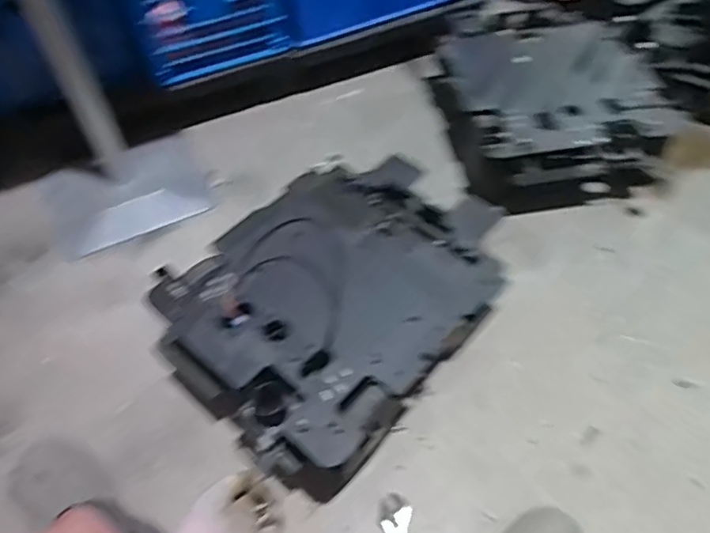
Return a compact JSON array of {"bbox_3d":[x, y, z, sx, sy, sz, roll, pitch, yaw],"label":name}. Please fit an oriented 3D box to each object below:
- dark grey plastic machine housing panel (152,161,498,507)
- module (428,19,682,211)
[{"bbox_3d":[-0.024,0.058,1.039,0.425,0.185,0.575,37,64,25],"label":"dark grey plastic machine housing panel"},{"bbox_3d":[0.443,-0.379,1.353,0.426,0.167,0.507,-5,54,-1],"label":"module"}]

